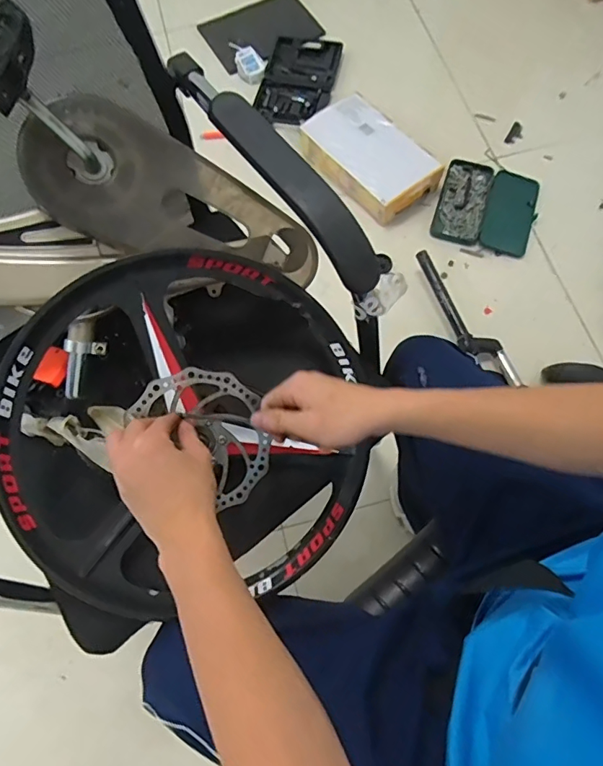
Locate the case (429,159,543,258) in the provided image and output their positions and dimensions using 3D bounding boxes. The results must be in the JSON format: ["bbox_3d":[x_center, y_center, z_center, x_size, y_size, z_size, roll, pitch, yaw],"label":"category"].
[{"bbox_3d":[0.481,-0.459,1.266,0.247,0.032,0.258,17,72,7],"label":"case"}]

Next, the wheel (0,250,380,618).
[{"bbox_3d":[-0.116,0.058,0.547,0.405,0.084,0.404,-1,92,-16],"label":"wheel"}]

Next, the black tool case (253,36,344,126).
[{"bbox_3d":[-0.015,-0.866,1.406,0.205,0.050,0.315,14,72,6],"label":"black tool case"}]

